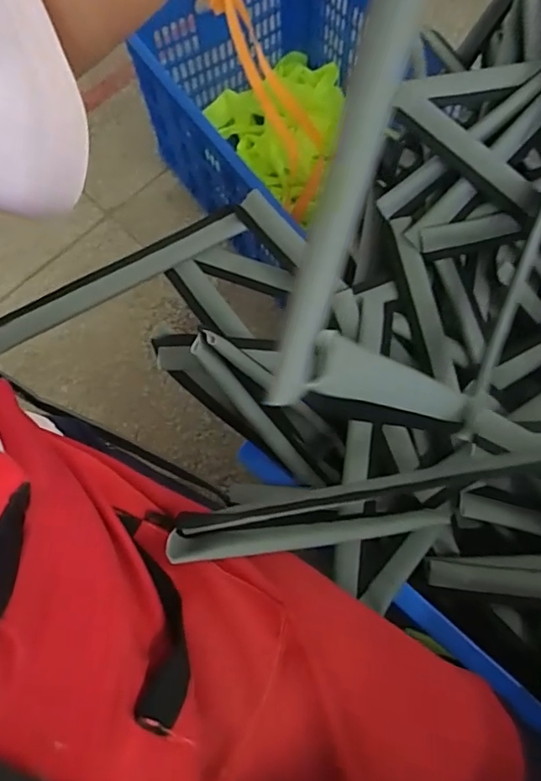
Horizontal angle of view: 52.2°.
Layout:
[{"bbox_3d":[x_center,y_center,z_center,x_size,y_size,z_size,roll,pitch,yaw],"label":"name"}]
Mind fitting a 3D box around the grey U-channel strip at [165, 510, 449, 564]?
[{"bbox_3d":[0.044,0.110,0.433,0.272,0.031,0.025,5,65,-37],"label":"grey U-channel strip"}]

